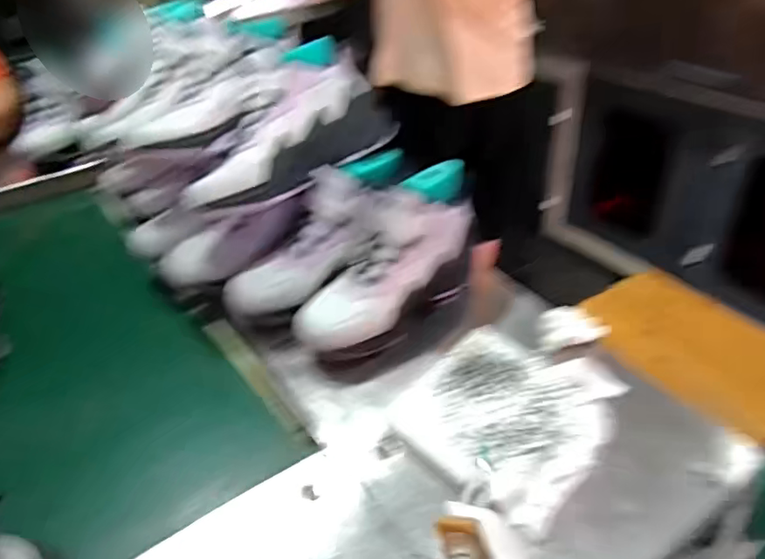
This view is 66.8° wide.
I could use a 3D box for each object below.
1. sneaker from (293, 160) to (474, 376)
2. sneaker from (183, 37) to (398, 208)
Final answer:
[{"bbox_3d":[0.008,-0.013,0.626,0.089,0.164,0.228,26,46,33],"label":"sneaker"},{"bbox_3d":[-0.112,-0.161,0.640,0.246,0.109,0.106,-41,48,-15],"label":"sneaker"}]

